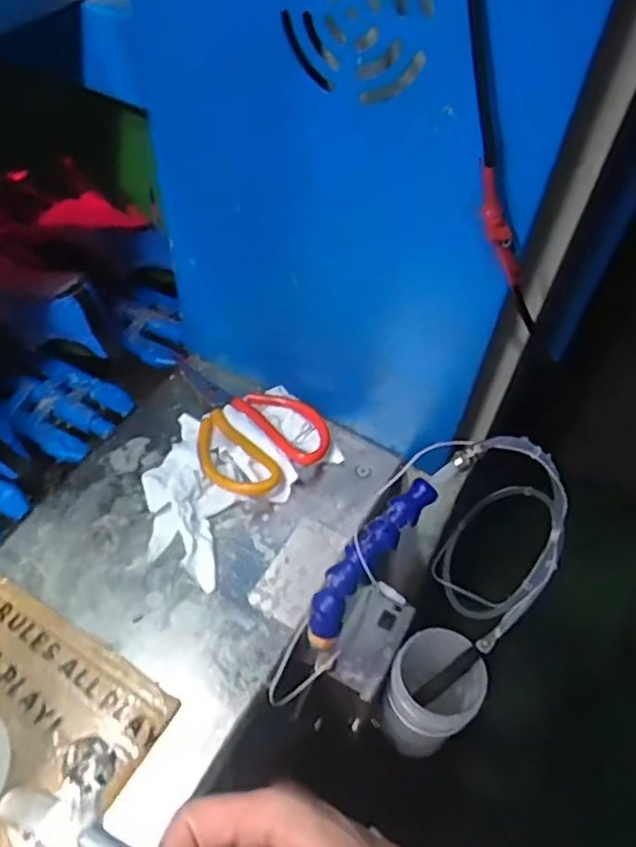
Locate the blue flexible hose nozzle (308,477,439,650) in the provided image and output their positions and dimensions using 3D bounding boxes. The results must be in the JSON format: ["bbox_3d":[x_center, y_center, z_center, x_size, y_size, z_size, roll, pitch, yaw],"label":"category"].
[{"bbox_3d":[0.030,0.099,0.461,0.025,0.033,0.144,39,102,24],"label":"blue flexible hose nozzle"}]

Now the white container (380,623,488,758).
[{"bbox_3d":[0.093,0.216,0.539,0.077,0.060,0.075,-25,60,-20],"label":"white container"}]

